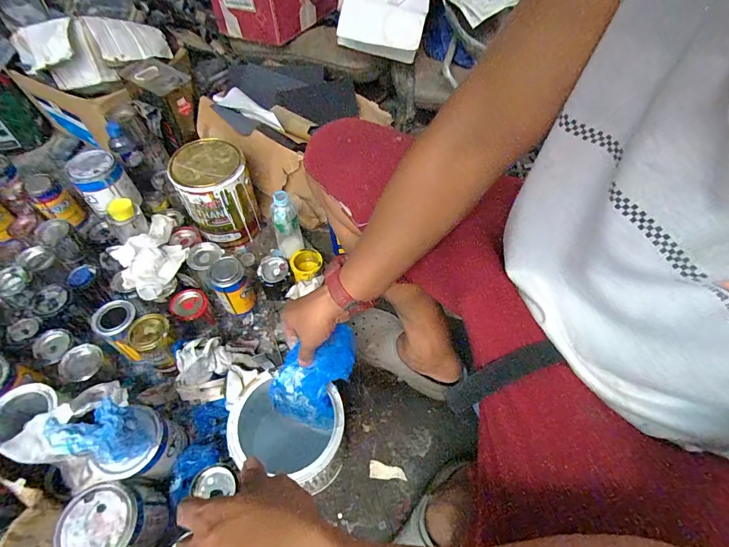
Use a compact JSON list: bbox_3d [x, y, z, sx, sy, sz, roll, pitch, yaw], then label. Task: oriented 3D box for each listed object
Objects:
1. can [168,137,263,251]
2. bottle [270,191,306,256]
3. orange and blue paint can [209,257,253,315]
[{"bbox_3d":[-0.352,-0.187,0.886,0.151,0.199,0.155,2,56,-3],"label":"can"},{"bbox_3d":[-0.177,-0.109,0.851,0.059,0.207,0.065,-8,58,-10],"label":"bottle"},{"bbox_3d":[-0.286,0.030,0.803,0.071,0.132,0.076,-20,60,-17],"label":"orange and blue paint can"}]

